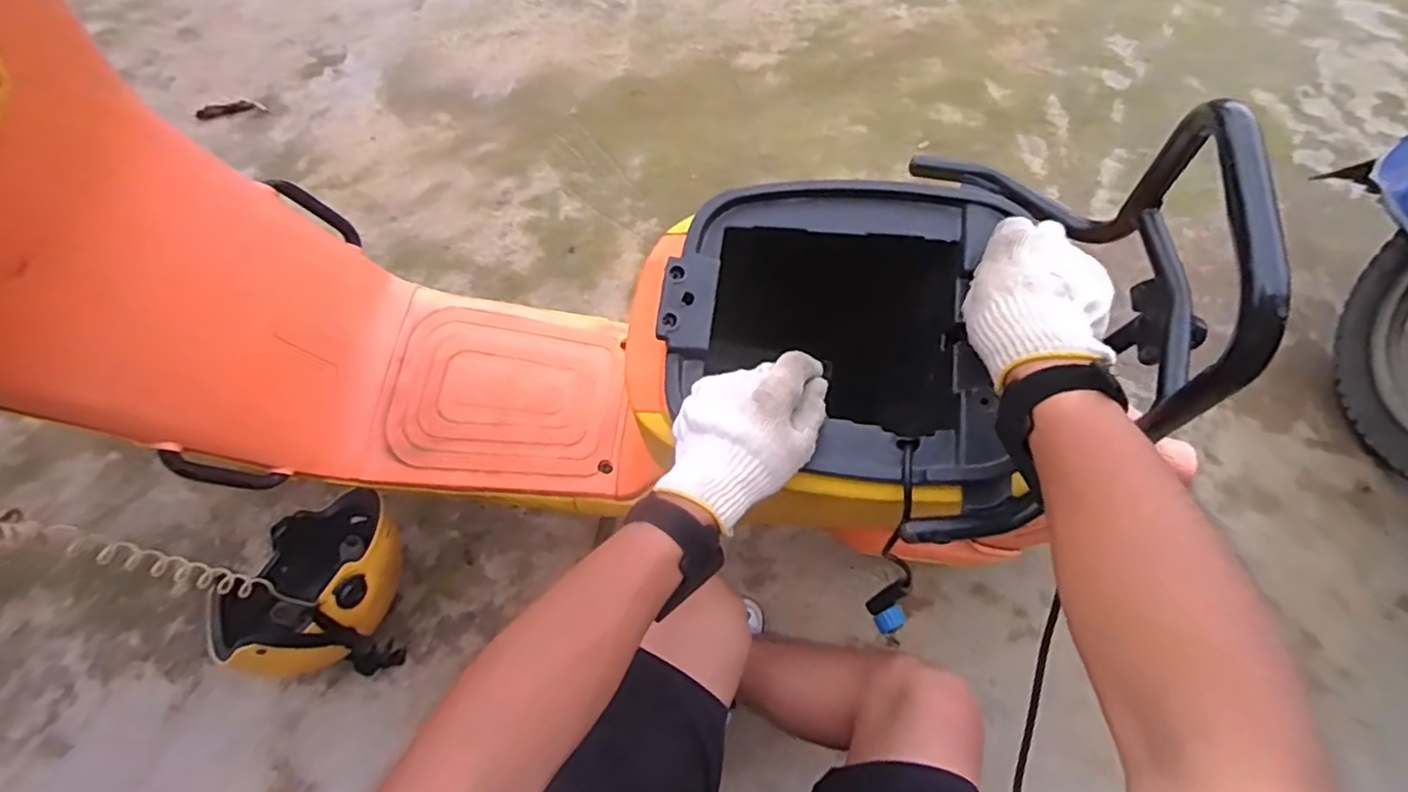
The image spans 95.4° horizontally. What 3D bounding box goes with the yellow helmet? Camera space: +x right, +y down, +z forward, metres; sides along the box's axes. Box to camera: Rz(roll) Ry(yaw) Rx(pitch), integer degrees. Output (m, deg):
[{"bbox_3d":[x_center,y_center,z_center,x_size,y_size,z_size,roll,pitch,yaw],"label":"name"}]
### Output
[{"bbox_3d":[-0.537,0.253,0.900,0.211,0.188,0.248,15,63,7],"label":"yellow helmet"}]

